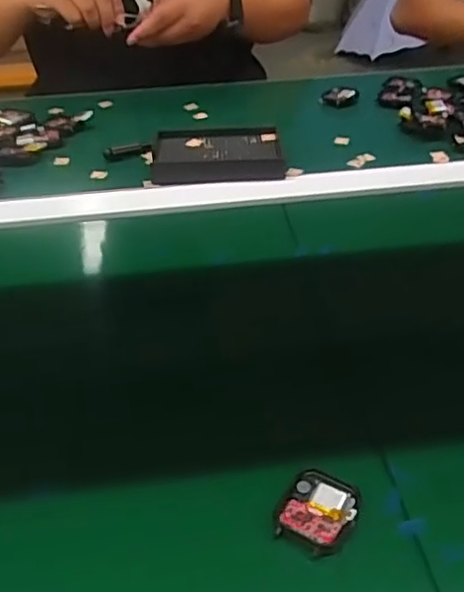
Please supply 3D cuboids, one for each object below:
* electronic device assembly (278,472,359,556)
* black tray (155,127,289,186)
[{"bbox_3d":[0.046,0.115,0.341,0.037,0.005,0.045,17,42,22],"label":"electronic device assembly"},{"bbox_3d":[-0.013,-0.150,0.676,0.135,0.022,0.096,-1,38,1],"label":"black tray"}]

